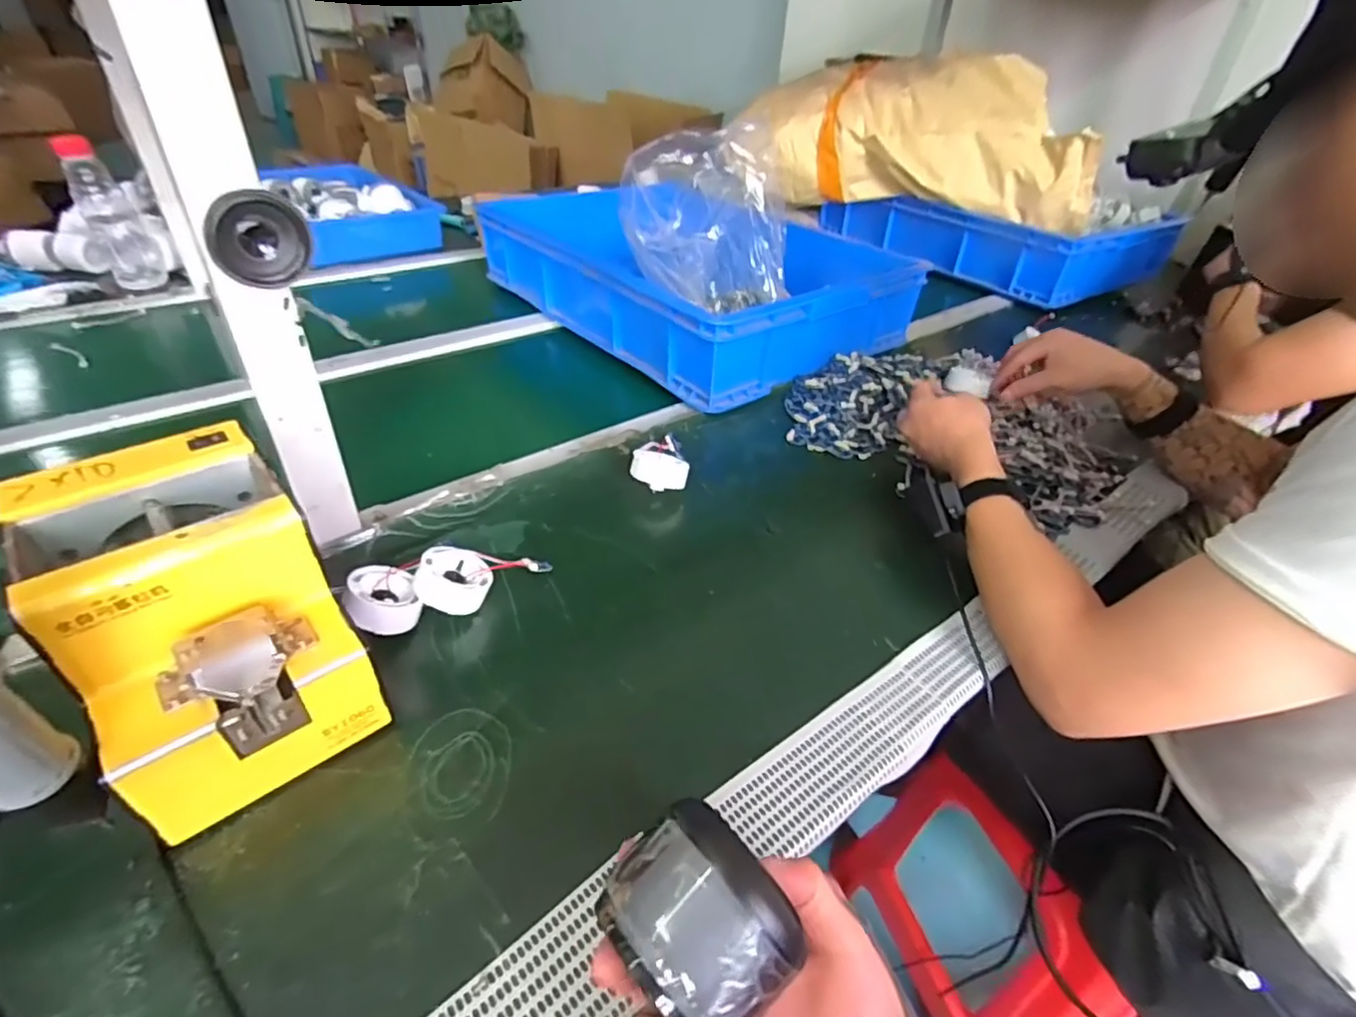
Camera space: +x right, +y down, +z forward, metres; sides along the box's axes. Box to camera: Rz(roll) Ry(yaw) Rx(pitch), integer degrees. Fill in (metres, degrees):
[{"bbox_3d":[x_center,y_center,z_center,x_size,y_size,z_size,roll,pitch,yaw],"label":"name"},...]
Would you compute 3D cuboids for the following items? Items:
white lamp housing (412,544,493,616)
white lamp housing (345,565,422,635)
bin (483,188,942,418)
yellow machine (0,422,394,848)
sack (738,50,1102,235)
[{"bbox_3d":[-0.177,0.056,0.494,0.054,0.032,0.056,15,43,-15],"label":"white lamp housing"},{"bbox_3d":[-0.222,0.067,0.471,0.055,0.027,0.055,13,33,-43],"label":"white lamp housing"},{"bbox_3d":[0.029,-0.366,0.952,0.424,0.105,0.547,-24,46,-31],"label":"bin"},{"bbox_3d":[-0.278,0.068,0.376,0.123,0.147,0.186,-26,48,-33],"label":"yellow machine"},{"bbox_3d":[0.461,-0.720,1.212,0.657,0.231,0.260,16,40,14],"label":"sack"}]

